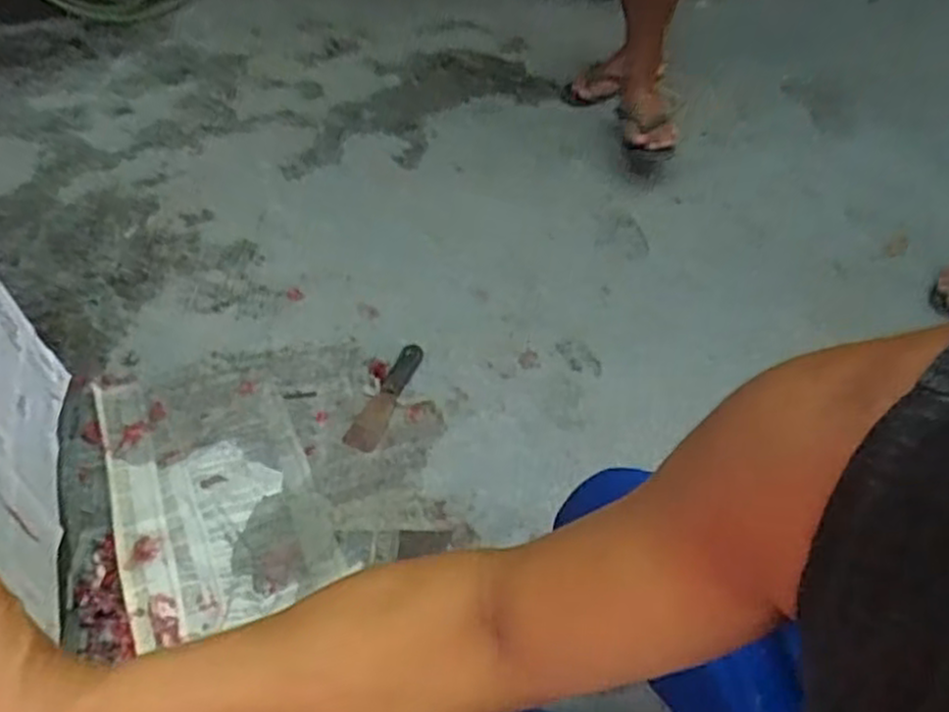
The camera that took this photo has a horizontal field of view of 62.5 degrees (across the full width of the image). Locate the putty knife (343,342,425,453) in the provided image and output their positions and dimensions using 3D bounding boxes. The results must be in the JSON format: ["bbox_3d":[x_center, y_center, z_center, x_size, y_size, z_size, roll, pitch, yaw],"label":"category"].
[{"bbox_3d":[-0.123,0.057,1.148,0.047,0.017,0.204,15,47,17],"label":"putty knife"}]

